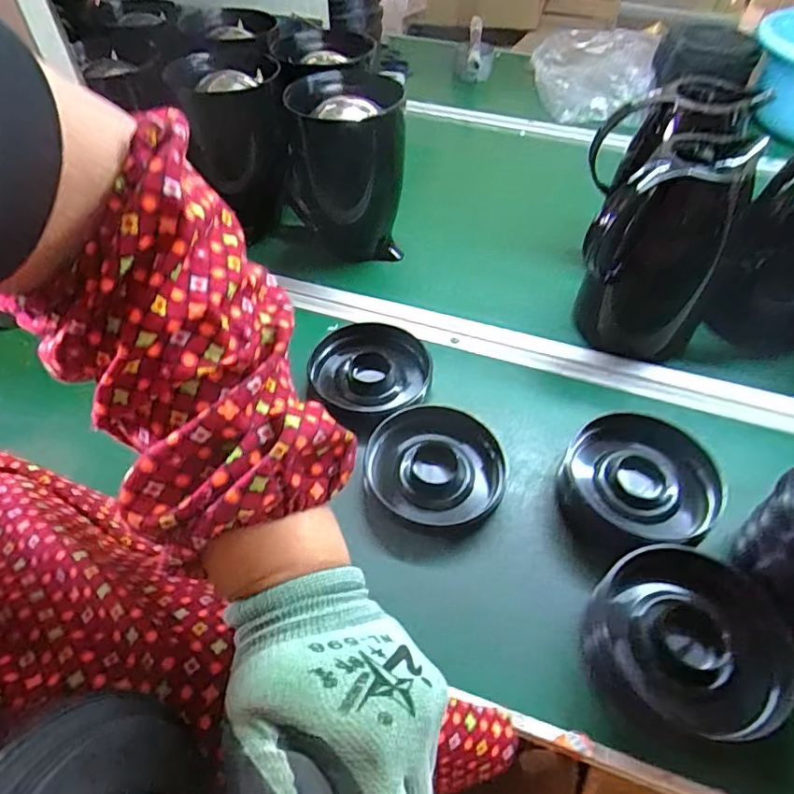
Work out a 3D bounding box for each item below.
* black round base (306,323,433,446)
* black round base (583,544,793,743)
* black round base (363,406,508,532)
[{"bbox_3d":[-0.031,-0.024,0.548,0.117,0.031,0.126,1,49,-1],"label":"black round base"},{"bbox_3d":[0.202,0.166,0.373,0.124,0.043,0.110,18,51,13],"label":"black round base"},{"bbox_3d":[0.033,0.060,0.478,0.108,0.028,0.118,1,49,-1],"label":"black round base"}]

